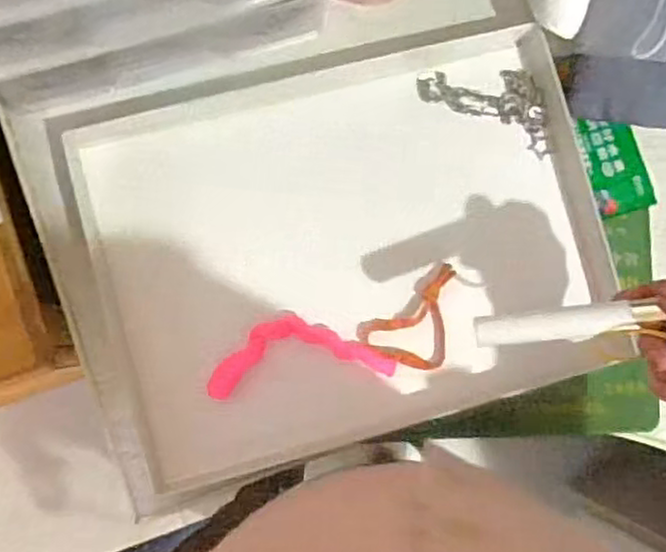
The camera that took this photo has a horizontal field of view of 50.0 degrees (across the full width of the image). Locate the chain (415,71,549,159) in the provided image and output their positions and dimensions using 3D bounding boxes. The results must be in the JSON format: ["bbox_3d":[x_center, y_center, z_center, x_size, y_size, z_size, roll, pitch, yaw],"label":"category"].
[{"bbox_3d":[0.120,-0.135,0.537,0.108,0.005,0.050,25,84,-4],"label":"chain"}]

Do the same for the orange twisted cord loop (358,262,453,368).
[{"bbox_3d":[0.052,0.027,0.510,0.063,0.009,0.074,7,85,-6],"label":"orange twisted cord loop"}]

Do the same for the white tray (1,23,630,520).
[{"bbox_3d":[0.003,-0.030,0.498,0.378,0.049,0.283,-18,88,-7],"label":"white tray"}]

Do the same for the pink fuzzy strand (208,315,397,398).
[{"bbox_3d":[-0.023,0.054,0.505,0.129,0.013,0.049,-5,87,-6],"label":"pink fuzzy strand"}]

